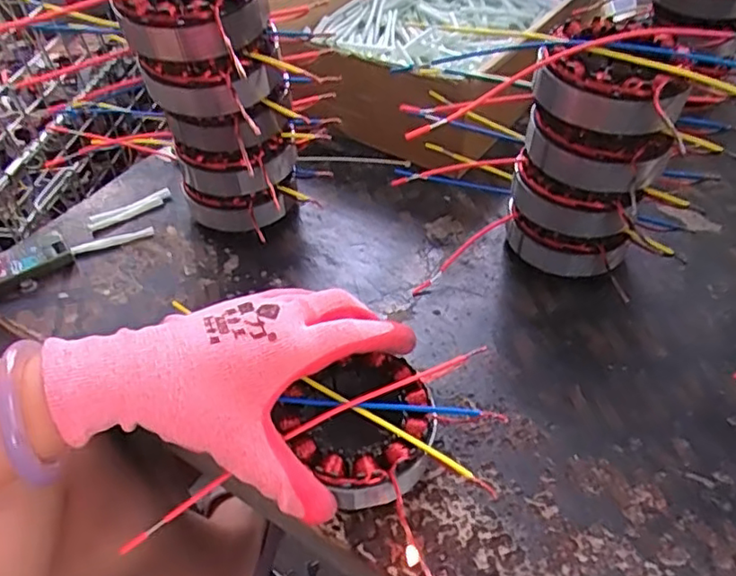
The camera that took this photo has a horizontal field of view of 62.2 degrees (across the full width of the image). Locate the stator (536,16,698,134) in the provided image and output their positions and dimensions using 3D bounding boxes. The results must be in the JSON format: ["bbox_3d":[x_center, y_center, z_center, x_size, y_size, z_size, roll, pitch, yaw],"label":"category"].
[{"bbox_3d":[0.143,-0.123,0.354,0.074,0.040,0.074,-1,46,1],"label":"stator"}]

